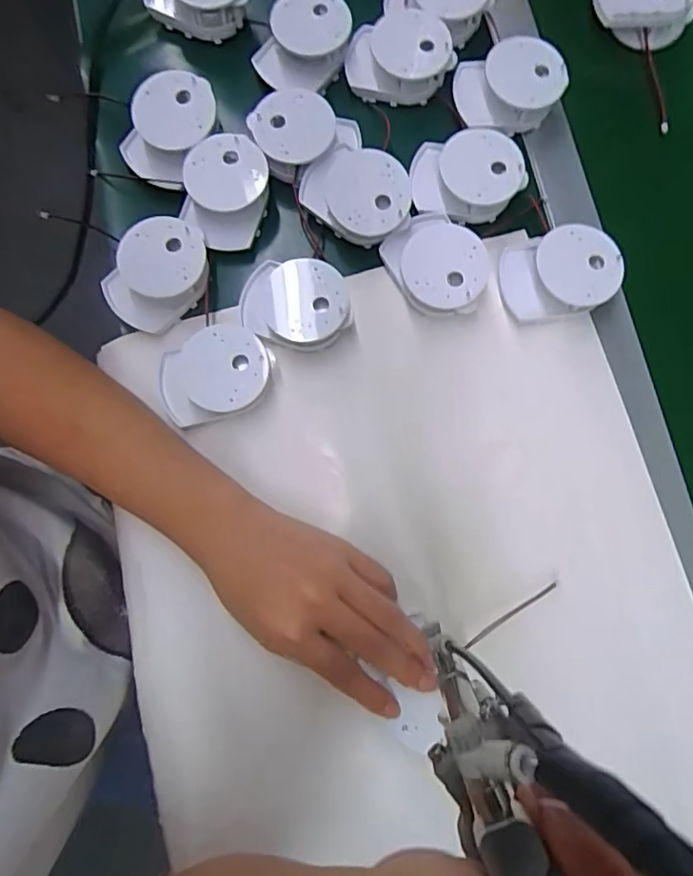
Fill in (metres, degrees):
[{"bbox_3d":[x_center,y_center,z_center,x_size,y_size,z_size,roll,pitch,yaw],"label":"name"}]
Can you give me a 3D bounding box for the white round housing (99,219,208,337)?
[{"bbox_3d":[-0.142,-0.124,0.415,0.059,0.031,0.081,40,81,6],"label":"white round housing"}]

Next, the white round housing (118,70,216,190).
[{"bbox_3d":[-0.136,-0.241,0.429,0.061,0.032,0.080,38,81,6],"label":"white round housing"}]

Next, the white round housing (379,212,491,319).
[{"bbox_3d":[0.068,-0.128,0.413,0.058,0.040,0.083,-32,82,-6],"label":"white round housing"}]

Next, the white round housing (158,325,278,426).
[{"bbox_3d":[-0.095,-0.045,0.404,0.083,0.031,0.059,-14,80,-4],"label":"white round housing"}]

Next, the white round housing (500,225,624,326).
[{"bbox_3d":[0.159,-0.123,0.412,0.079,0.029,0.064,-1,80,-1],"label":"white round housing"}]

